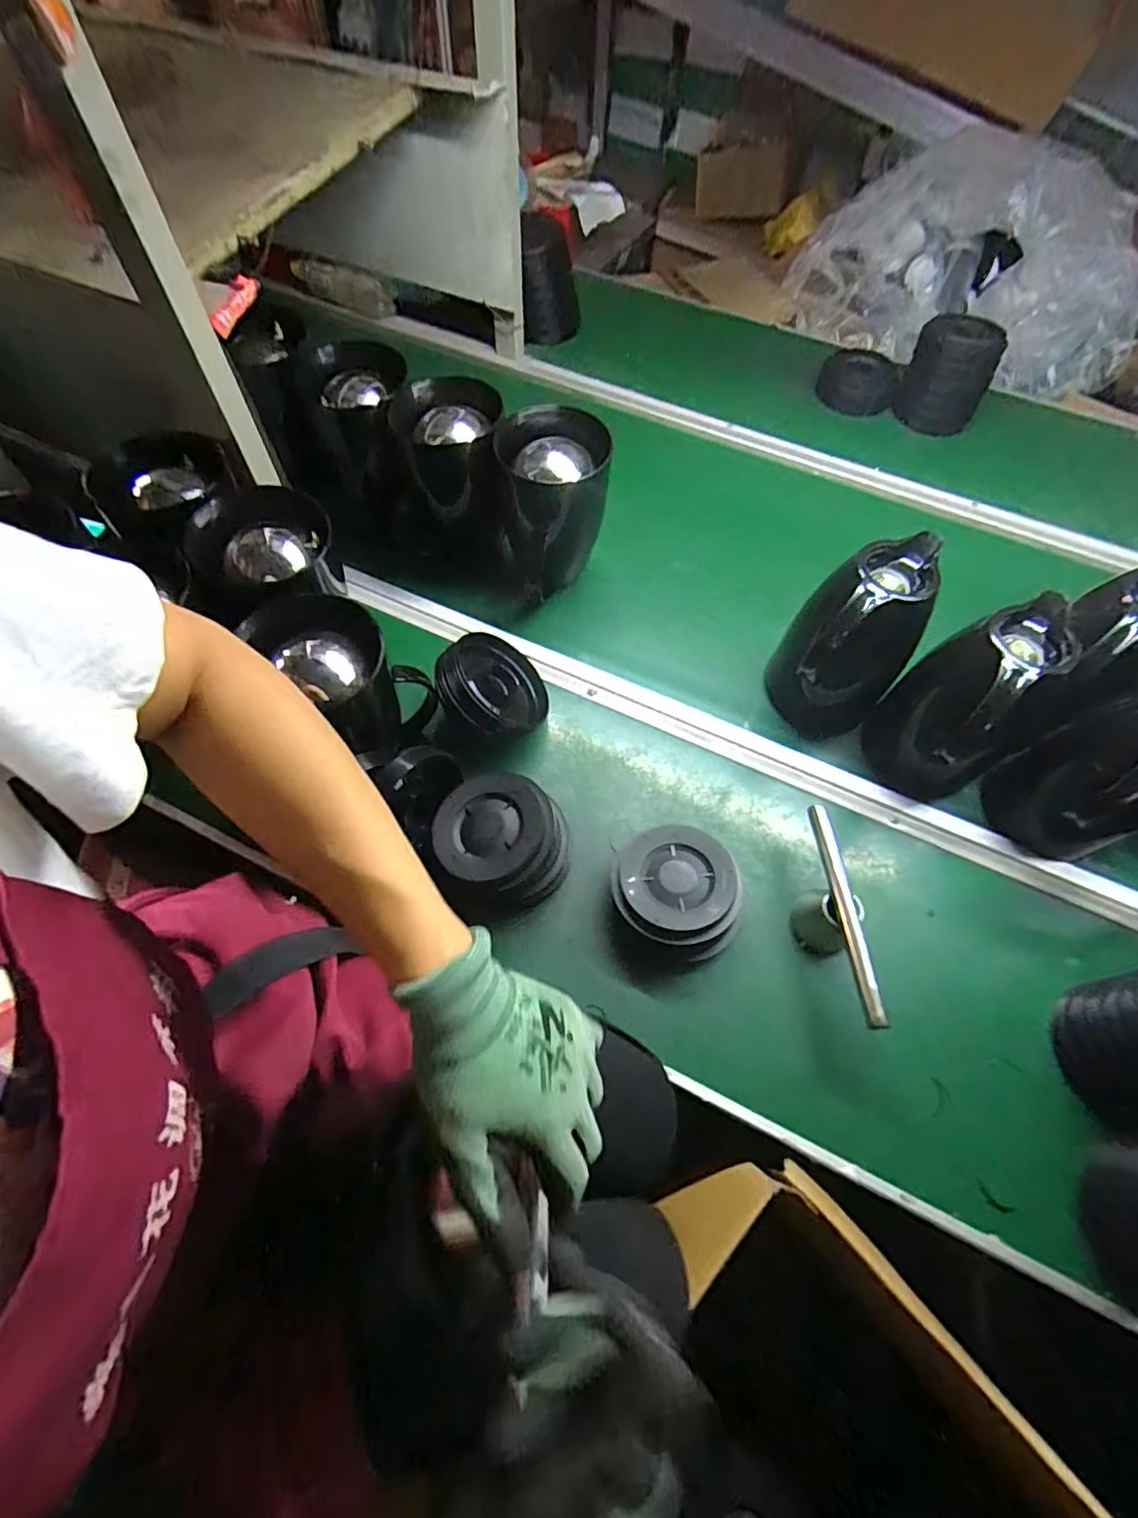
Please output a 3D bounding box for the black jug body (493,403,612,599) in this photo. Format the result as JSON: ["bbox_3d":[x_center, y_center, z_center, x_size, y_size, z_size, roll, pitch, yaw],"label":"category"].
[{"bbox_3d":[-0.019,-0.302,0.742,0.125,0.183,0.110,3,63,0],"label":"black jug body"}]

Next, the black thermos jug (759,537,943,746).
[{"bbox_3d":[0.297,-0.122,0.663,0.125,0.209,0.131,8,64,2],"label":"black thermos jug"}]

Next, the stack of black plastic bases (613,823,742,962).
[{"bbox_3d":[0.101,0.130,0.595,0.119,0.058,0.127,10,64,3],"label":"stack of black plastic bases"}]

